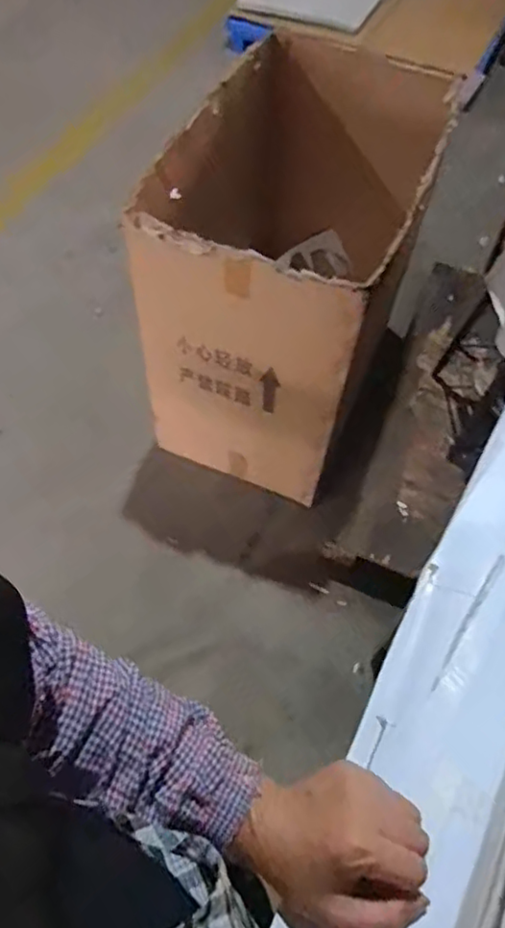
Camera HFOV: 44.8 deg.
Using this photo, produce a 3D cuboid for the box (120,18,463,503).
[{"bbox_3d":[0.140,-0.553,1.584,0.513,0.728,1.011,20,59,9],"label":"box"}]

